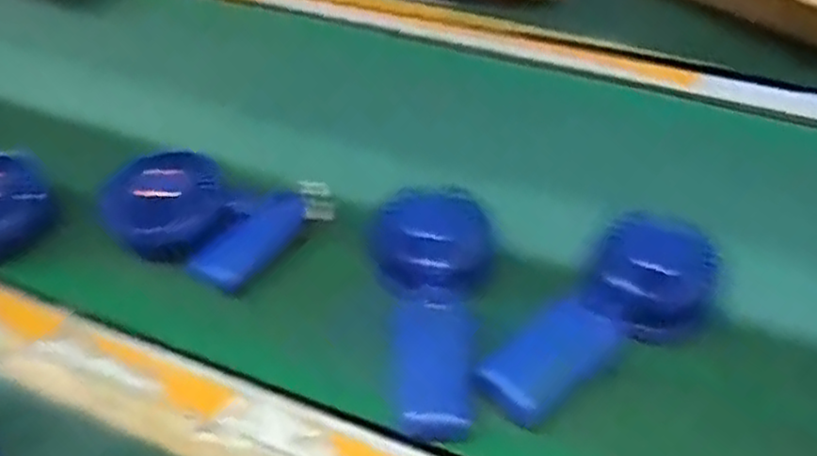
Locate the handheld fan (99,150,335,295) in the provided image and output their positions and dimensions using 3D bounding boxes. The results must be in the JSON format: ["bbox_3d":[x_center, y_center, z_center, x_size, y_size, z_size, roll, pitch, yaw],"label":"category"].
[{"bbox_3d":[-0.134,-0.017,0.518,0.109,0.044,0.134,32,54,29],"label":"handheld fan"}]

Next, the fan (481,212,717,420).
[{"bbox_3d":[0.119,0.053,0.437,0.175,0.040,0.072,-29,51,-25],"label":"fan"}]

